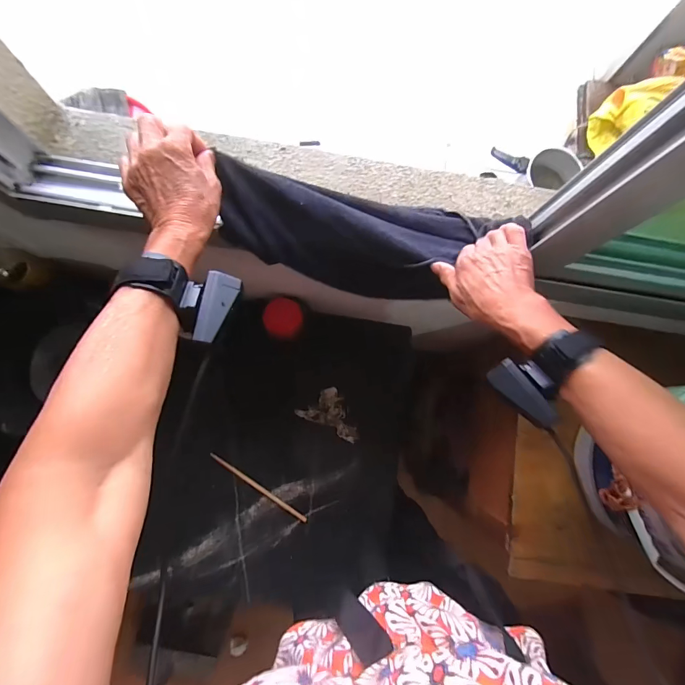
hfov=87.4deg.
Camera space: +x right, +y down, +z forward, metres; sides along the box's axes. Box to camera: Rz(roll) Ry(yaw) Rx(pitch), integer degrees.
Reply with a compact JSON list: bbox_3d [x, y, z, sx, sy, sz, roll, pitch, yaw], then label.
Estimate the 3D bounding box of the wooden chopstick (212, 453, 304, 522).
[{"bbox_3d":[-0.173,0.299,0.739,0.235,0.014,0.012,33,80,2],"label":"wooden chopstick"}]

